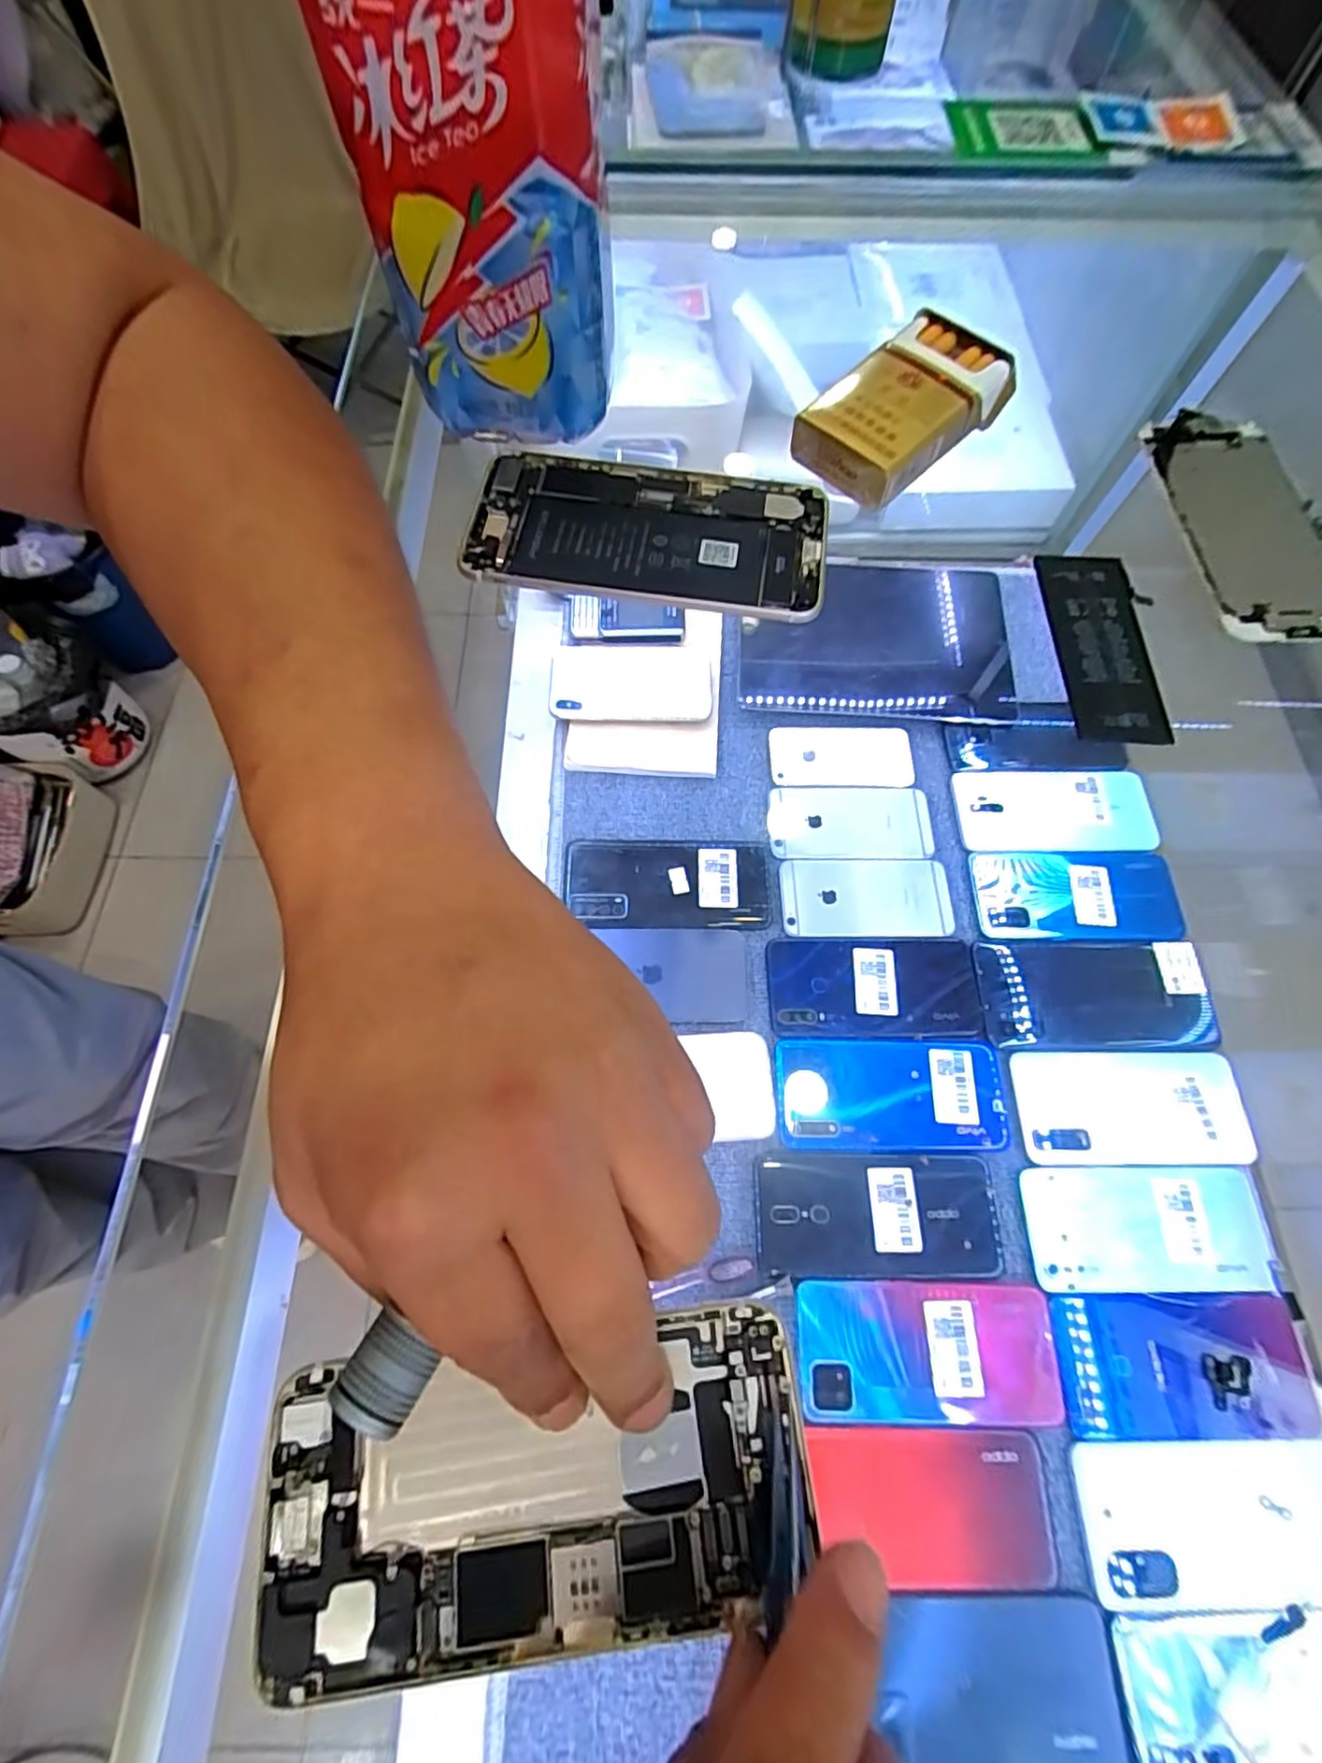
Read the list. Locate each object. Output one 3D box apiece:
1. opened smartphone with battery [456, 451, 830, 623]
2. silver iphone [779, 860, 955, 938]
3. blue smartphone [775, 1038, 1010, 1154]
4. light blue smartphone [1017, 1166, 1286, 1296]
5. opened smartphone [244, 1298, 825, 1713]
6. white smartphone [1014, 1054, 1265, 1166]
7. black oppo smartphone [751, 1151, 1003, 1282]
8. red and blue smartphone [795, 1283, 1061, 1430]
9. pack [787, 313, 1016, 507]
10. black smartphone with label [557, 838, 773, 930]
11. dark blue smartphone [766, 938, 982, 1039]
[{"bbox_3d":[-0.006,-0.155,0.288,0.155,0.008,0.078,8,69,3],"label":"opened smartphone with battery"},{"bbox_3d":[0.166,0.013,0.524,0.135,0.008,0.066,0,68,0],"label":"silver iphone"},{"bbox_3d":[0.164,0.152,0.467,0.161,0.005,0.075,1,68,0],"label":"blue smartphone"},{"bbox_3d":[0.326,0.232,0.435,0.156,0.004,0.075,0,68,0],"label":"light blue smartphone"},{"bbox_3d":[-0.030,0.156,0.167,0.135,0.006,0.064,-9,69,-5],"label":"opened smartphone"},{"bbox_3d":[0.337,0.161,0.465,0.162,0.004,0.076,0,68,0],"label":"white smartphone"},{"bbox_3d":[0.146,0.224,0.437,0.158,0.004,0.073,0,68,0],"label":"black oppo smartphone"},{"bbox_3d":[0.168,0.295,0.407,0.162,0.011,0.074,1,68,0],"label":"red and blue smartphone"},{"bbox_3d":[0.112,-0.220,0.301,0.056,0.028,0.093,42,74,15],"label":"pack"},{"bbox_3d":[0.006,0.001,0.523,0.164,0.008,0.078,0,68,0],"label":"black smartphone with label"},{"bbox_3d":[0.162,0.080,0.496,0.157,0.004,0.075,0,68,0],"label":"dark blue smartphone"}]

